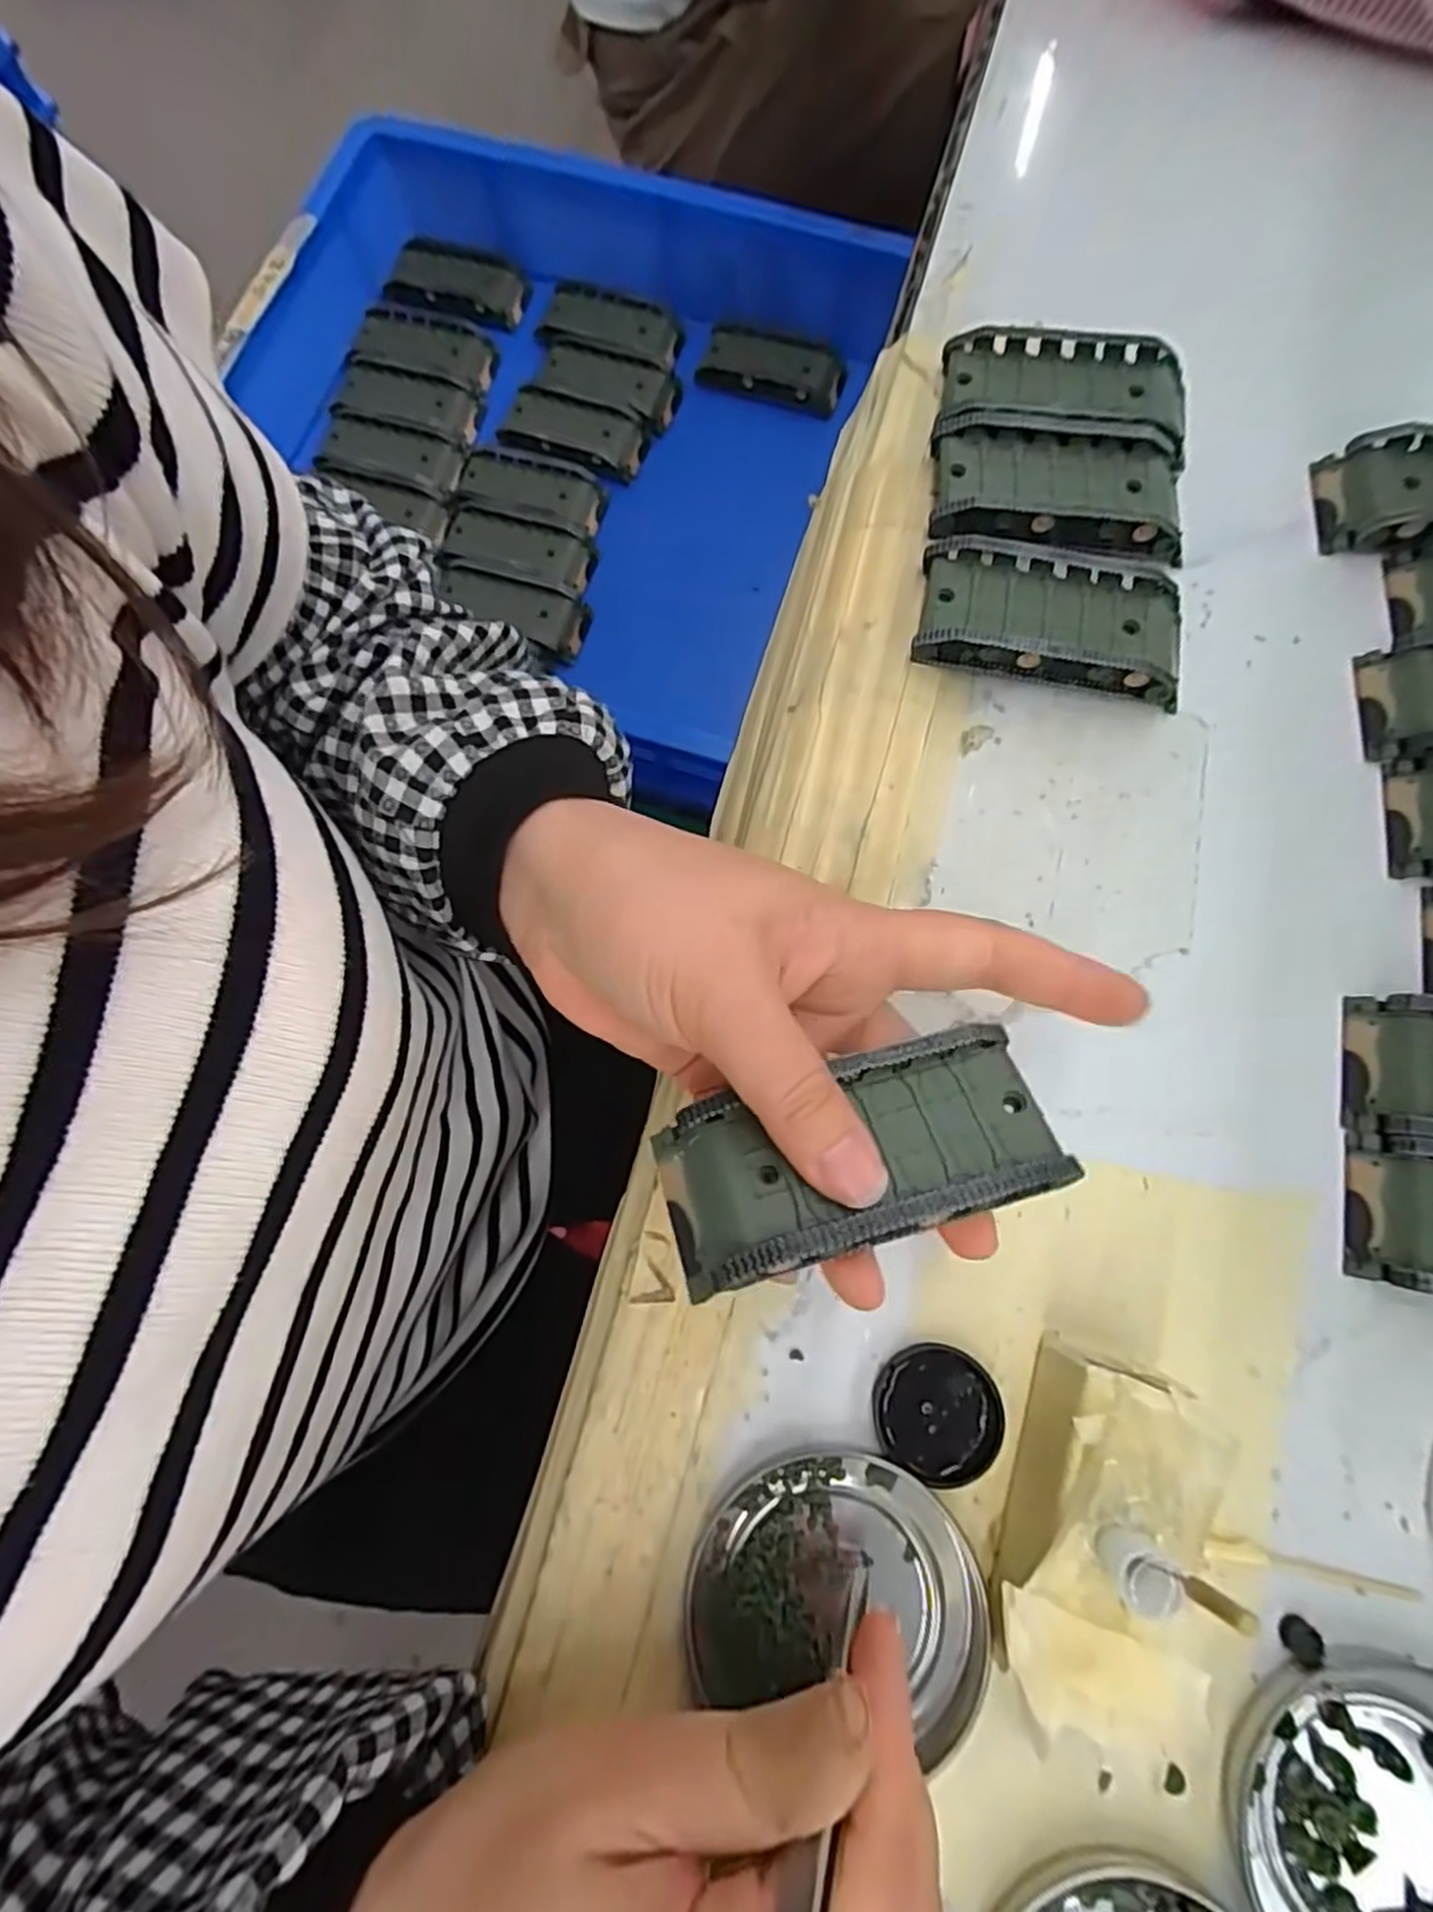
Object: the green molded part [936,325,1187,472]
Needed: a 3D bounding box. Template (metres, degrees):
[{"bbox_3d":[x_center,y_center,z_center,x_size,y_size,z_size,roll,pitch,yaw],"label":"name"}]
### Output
[{"bbox_3d":[0.135,-0.219,0.299,0.092,0.017,0.044,10,77,4],"label":"green molded part"}]

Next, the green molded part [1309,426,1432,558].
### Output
[{"bbox_3d":[0.278,-0.170,0.286,0.097,0.020,0.044,5,76,2],"label":"green molded part"}]

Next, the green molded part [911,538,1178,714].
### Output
[{"bbox_3d":[0.119,-0.120,0.274,0.092,0.023,0.044,11,77,4],"label":"green molded part"}]

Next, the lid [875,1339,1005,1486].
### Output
[{"bbox_3d":[0.064,0.132,0.221,0.035,0.007,0.034,0,76,1],"label":"lid"}]

